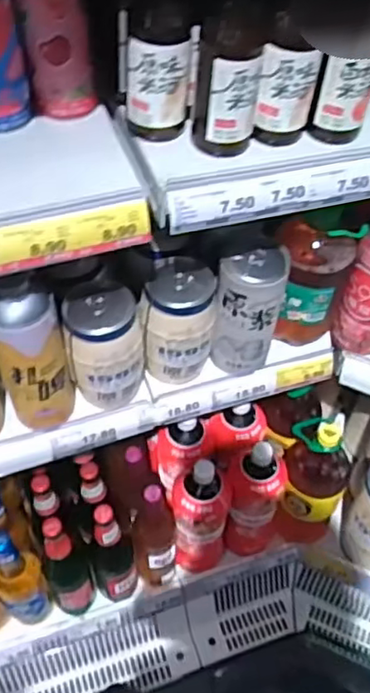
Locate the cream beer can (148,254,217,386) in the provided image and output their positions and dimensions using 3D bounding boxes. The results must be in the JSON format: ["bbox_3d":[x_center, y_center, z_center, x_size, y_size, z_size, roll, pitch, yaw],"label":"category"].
[{"bbox_3d":[-0.007,-0.026,0.853,0.087,0.177,0.092,1,52,-1],"label":"cream beer can"}]

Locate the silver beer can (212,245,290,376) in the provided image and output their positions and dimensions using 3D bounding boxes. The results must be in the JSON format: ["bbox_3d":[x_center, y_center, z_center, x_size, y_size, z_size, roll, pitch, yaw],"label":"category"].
[{"bbox_3d":[0.085,-0.048,0.849,0.083,0.194,0.074,10,52,6],"label":"silver beer can"}]

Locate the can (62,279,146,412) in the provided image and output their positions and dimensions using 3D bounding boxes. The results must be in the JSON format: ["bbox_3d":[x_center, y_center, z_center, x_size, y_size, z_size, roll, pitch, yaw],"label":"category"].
[{"bbox_3d":[-0.100,0.005,0.820,0.090,0.171,0.082,1,52,-1],"label":"can"}]

